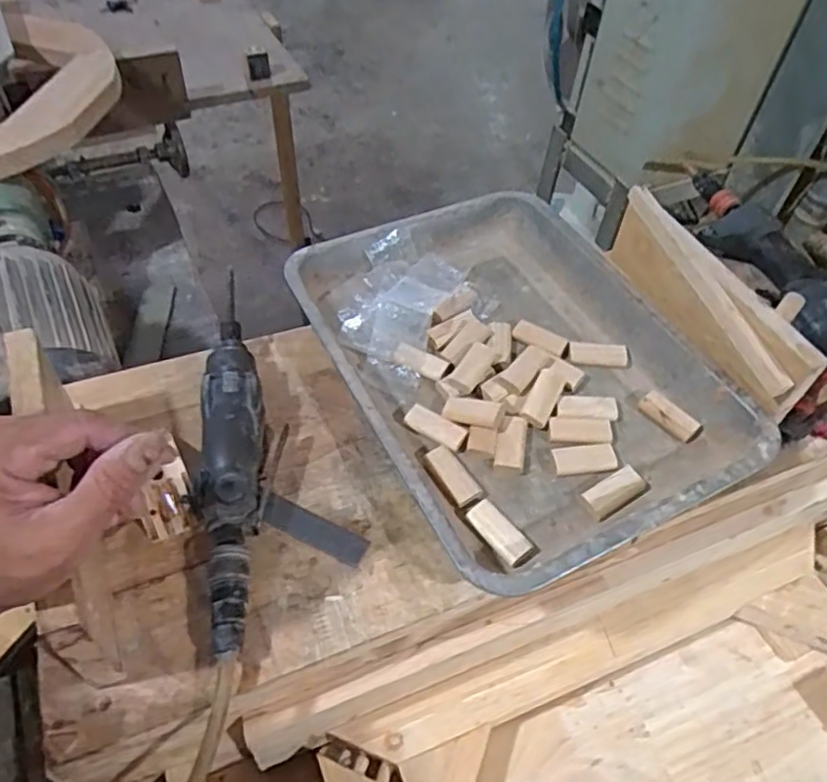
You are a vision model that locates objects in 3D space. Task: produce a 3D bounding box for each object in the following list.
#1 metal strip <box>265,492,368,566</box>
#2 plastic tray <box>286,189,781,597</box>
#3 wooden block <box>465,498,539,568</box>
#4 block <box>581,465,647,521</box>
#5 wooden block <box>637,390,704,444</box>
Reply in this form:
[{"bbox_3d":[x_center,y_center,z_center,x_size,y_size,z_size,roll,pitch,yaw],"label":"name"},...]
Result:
[{"bbox_3d":[-0.074,0.105,0.504,0.082,0.008,0.026,21,47,12],"label":"metal strip"},{"bbox_3d":[0.084,-0.026,0.598,0.286,0.053,0.377,-20,55,-20],"label":"plastic tray"},{"bbox_3d":[0.066,0.109,0.509,0.026,0.011,0.058,-32,59,-27],"label":"wooden block"},{"bbox_3d":[0.162,0.081,0.536,0.053,0.012,0.025,-22,55,-21],"label":"block"},{"bbox_3d":[0.223,0.024,0.584,0.055,0.017,0.020,38,57,24],"label":"wooden block"}]

